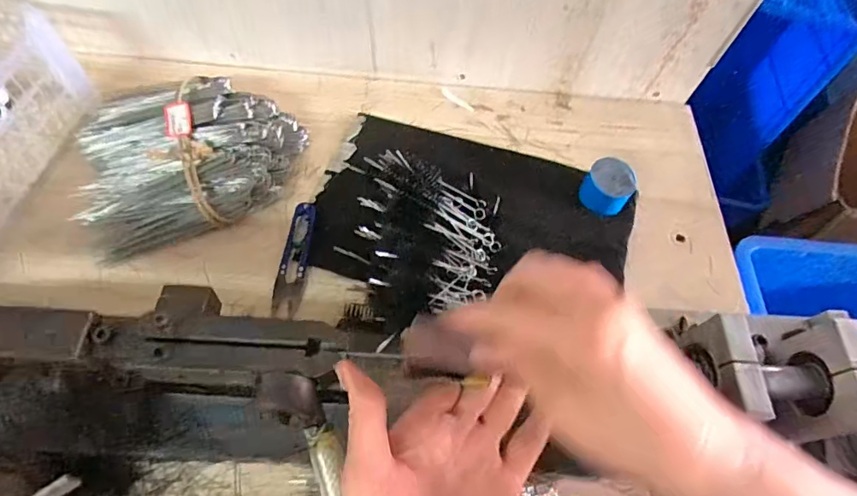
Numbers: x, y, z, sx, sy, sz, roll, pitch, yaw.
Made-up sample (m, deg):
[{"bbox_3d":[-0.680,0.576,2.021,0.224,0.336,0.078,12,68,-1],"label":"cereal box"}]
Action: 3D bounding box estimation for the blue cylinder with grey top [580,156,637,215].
[{"bbox_3d":[0.188,-0.064,0.521,0.051,0.040,0.046,34,64,14],"label":"blue cylinder with grey top"}]

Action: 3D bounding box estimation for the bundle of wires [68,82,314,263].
[{"bbox_3d":[-0.244,-0.106,0.508,0.222,0.047,0.191,-18,64,-14],"label":"bundle of wires"}]

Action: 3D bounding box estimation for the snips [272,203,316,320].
[{"bbox_3d":[-0.127,0.010,0.475,0.026,0.017,0.113,7,61,0],"label":"snips"}]

